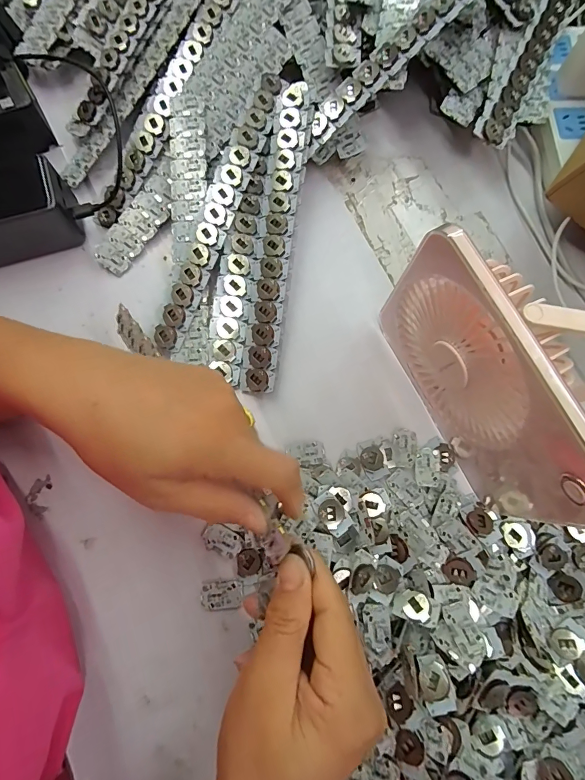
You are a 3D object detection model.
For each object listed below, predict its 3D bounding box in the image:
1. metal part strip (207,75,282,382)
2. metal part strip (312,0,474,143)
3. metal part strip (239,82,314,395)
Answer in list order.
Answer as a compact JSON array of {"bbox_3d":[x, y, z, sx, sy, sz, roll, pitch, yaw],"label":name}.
[{"bbox_3d":[-0.039,-0.137,0.320,0.026,0.006,0.253,8,86,-4],"label":"metal part strip"},{"bbox_3d":[0.091,-0.276,0.307,0.192,0.009,0.027,-40,80,10],"label":"metal part strip"},{"bbox_3d":[-0.013,-0.124,0.313,0.028,0.009,0.253,7,86,14],"label":"metal part strip"}]

